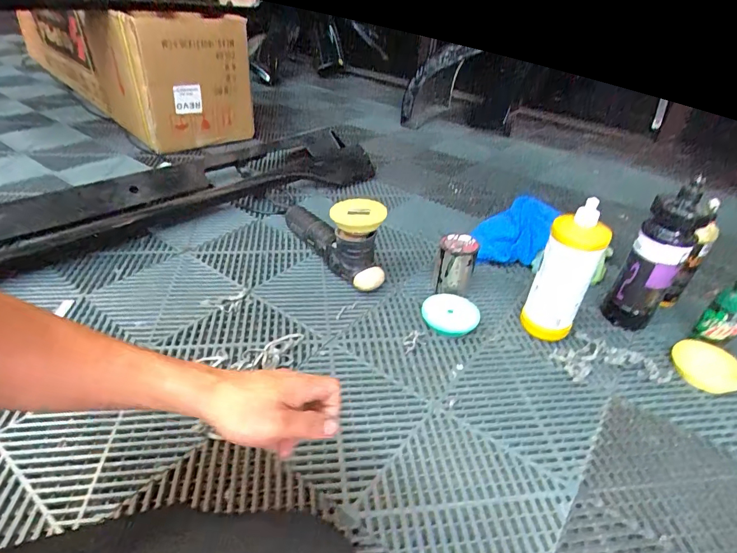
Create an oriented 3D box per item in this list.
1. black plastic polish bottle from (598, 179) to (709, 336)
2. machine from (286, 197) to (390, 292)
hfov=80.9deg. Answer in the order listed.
[{"bbox_3d":[0.478,-0.024,0.724,0.077,0.265,0.063,28,41,30],"label":"black plastic polish bottle"},{"bbox_3d":[-0.078,-0.111,0.876,0.081,0.151,0.327,-17,40,-27],"label":"machine"}]

